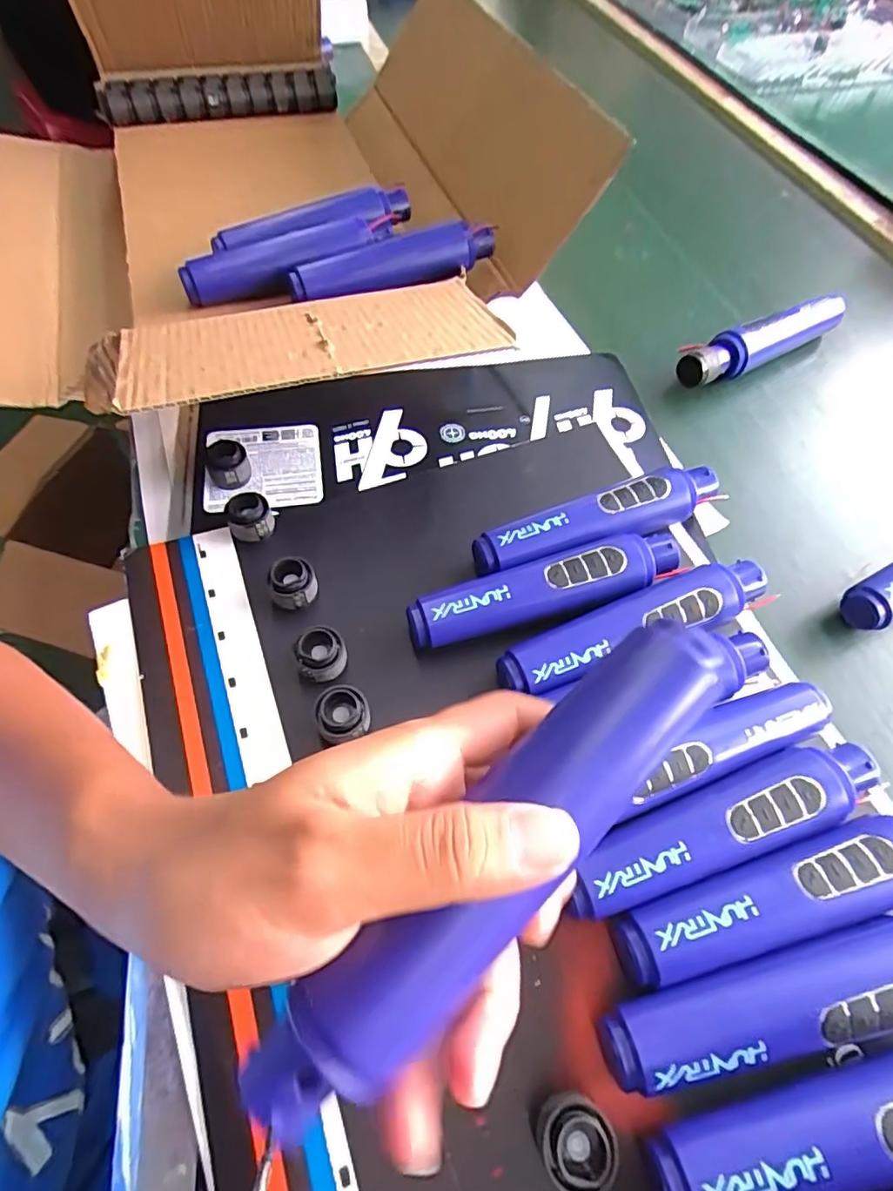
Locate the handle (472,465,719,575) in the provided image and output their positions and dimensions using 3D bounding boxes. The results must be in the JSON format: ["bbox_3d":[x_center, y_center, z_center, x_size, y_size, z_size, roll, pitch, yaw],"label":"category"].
[{"bbox_3d":[0.104,-0.046,0.378,0.174,0.036,0.032,-18,61,-12],"label":"handle"}]

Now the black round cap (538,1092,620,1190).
[{"bbox_3d":[0.052,0.221,0.229,0.028,0.026,0.031,-19,61,-12],"label":"black round cap"}]

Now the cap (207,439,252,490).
[{"bbox_3d":[-0.157,-0.095,0.409,0.028,0.029,0.026,1,59,-1],"label":"cap"}]

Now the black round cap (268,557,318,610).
[{"bbox_3d":[-0.096,-0.006,0.355,0.029,0.027,0.026,-27,63,-16],"label":"black round cap"}]

